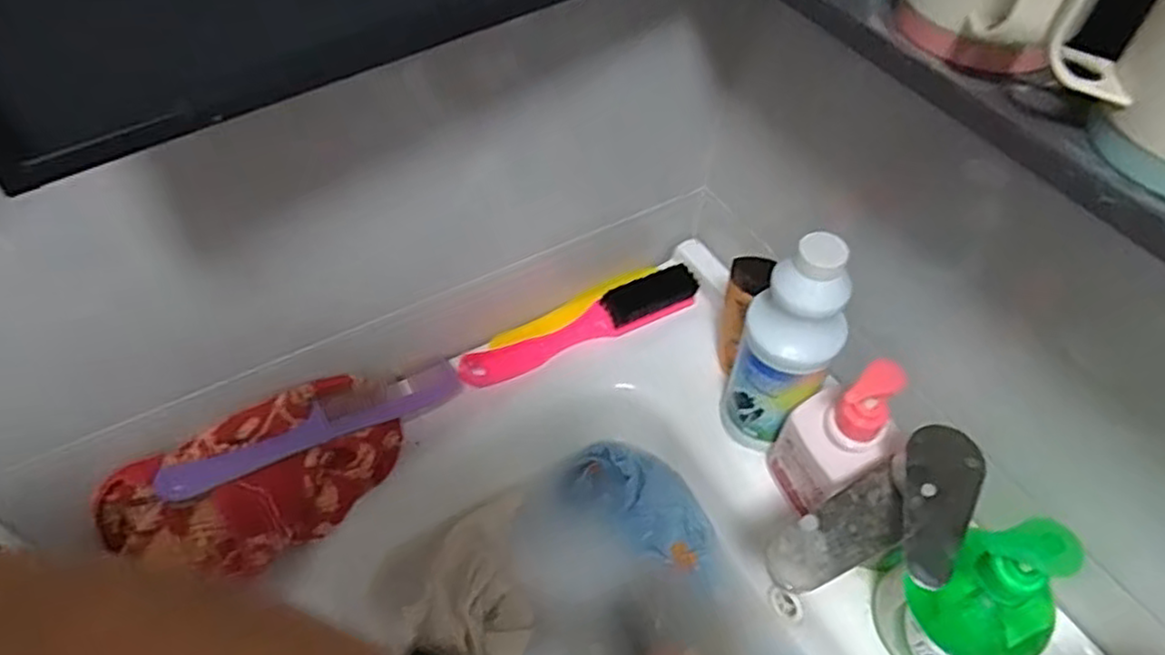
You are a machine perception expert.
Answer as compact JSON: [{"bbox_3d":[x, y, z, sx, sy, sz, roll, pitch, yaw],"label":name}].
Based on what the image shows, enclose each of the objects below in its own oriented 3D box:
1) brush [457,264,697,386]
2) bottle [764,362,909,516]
[{"bbox_3d":[0.000,0.000,0.614,0.218,0.039,0.032,-20,55,-18],"label":"brush"},{"bbox_3d":[0.170,0.069,0.470,0.045,0.145,0.060,-18,55,-16],"label":"bottle"}]

